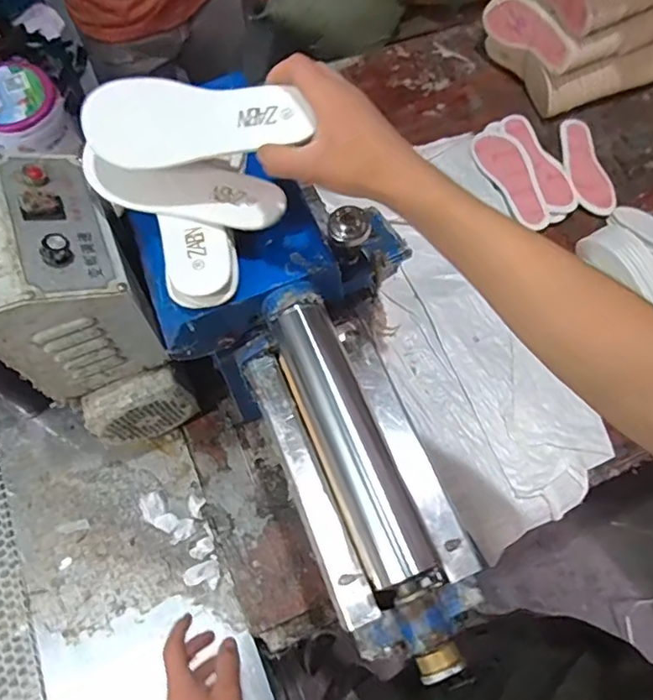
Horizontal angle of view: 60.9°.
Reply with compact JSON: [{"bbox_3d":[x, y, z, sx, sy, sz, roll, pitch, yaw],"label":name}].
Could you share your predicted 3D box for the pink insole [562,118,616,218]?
[{"bbox_3d":[0.466,-0.333,0.997,0.075,0.012,0.217,1,65,-1],"label":"pink insole"}]

